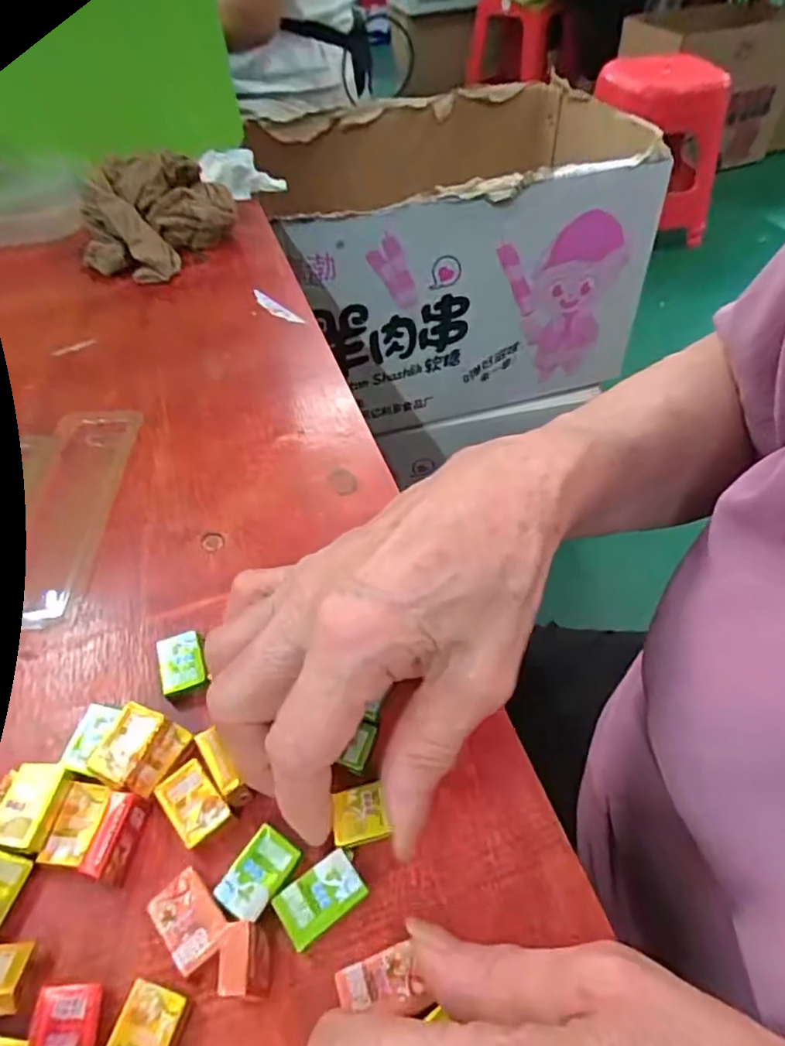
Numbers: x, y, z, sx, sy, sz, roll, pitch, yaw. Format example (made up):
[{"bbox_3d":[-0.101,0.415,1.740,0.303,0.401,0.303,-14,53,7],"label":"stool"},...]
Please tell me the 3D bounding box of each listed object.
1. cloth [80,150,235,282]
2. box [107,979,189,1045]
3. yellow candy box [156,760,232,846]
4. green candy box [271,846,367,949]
[{"bbox_3d":[-0.184,-0.237,0.467,0.088,0.059,0.108,31,55,25],"label":"cloth"},{"bbox_3d":[-0.069,0.141,0.166,0.017,0.004,0.025,10,50,12],"label":"box"},{"bbox_3d":[-0.068,0.096,0.209,0.017,0.007,0.026,-34,56,-24],"label":"yellow candy box"},{"bbox_3d":[-0.022,0.116,0.189,0.025,0.006,0.016,-30,54,-21],"label":"green candy box"}]

